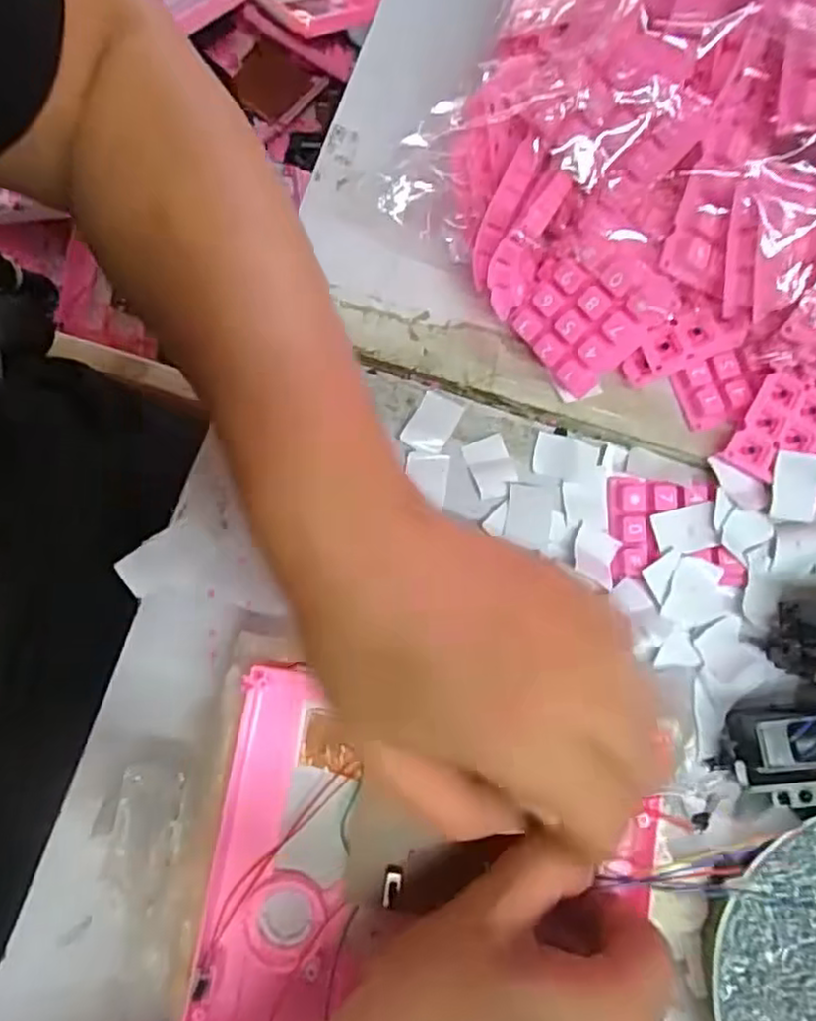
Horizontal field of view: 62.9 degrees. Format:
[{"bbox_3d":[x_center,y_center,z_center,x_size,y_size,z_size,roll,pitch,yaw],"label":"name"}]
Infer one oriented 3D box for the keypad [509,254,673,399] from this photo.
[{"bbox_3d":[0.076,-0.085,0.285,0.052,0.059,0.010,50,42,1],"label":"keypad"}]

